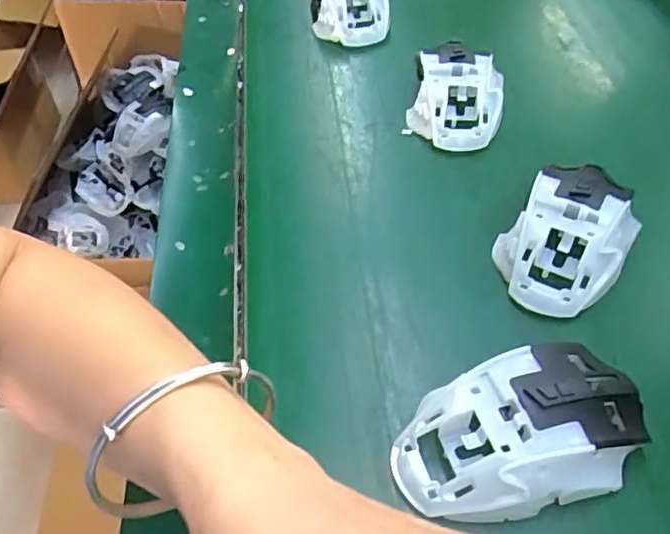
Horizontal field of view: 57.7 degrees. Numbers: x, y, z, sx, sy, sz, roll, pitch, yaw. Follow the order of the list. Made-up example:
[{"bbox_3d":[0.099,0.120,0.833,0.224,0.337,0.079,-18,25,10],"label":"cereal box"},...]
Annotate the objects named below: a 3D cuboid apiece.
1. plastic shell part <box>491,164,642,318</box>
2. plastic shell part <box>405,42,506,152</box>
[{"bbox_3d":[0.133,-0.018,0.351,0.067,0.038,0.096,30,58,26],"label":"plastic shell part"},{"bbox_3d":[0.088,-0.124,0.447,0.068,0.040,0.081,12,52,14],"label":"plastic shell part"}]

